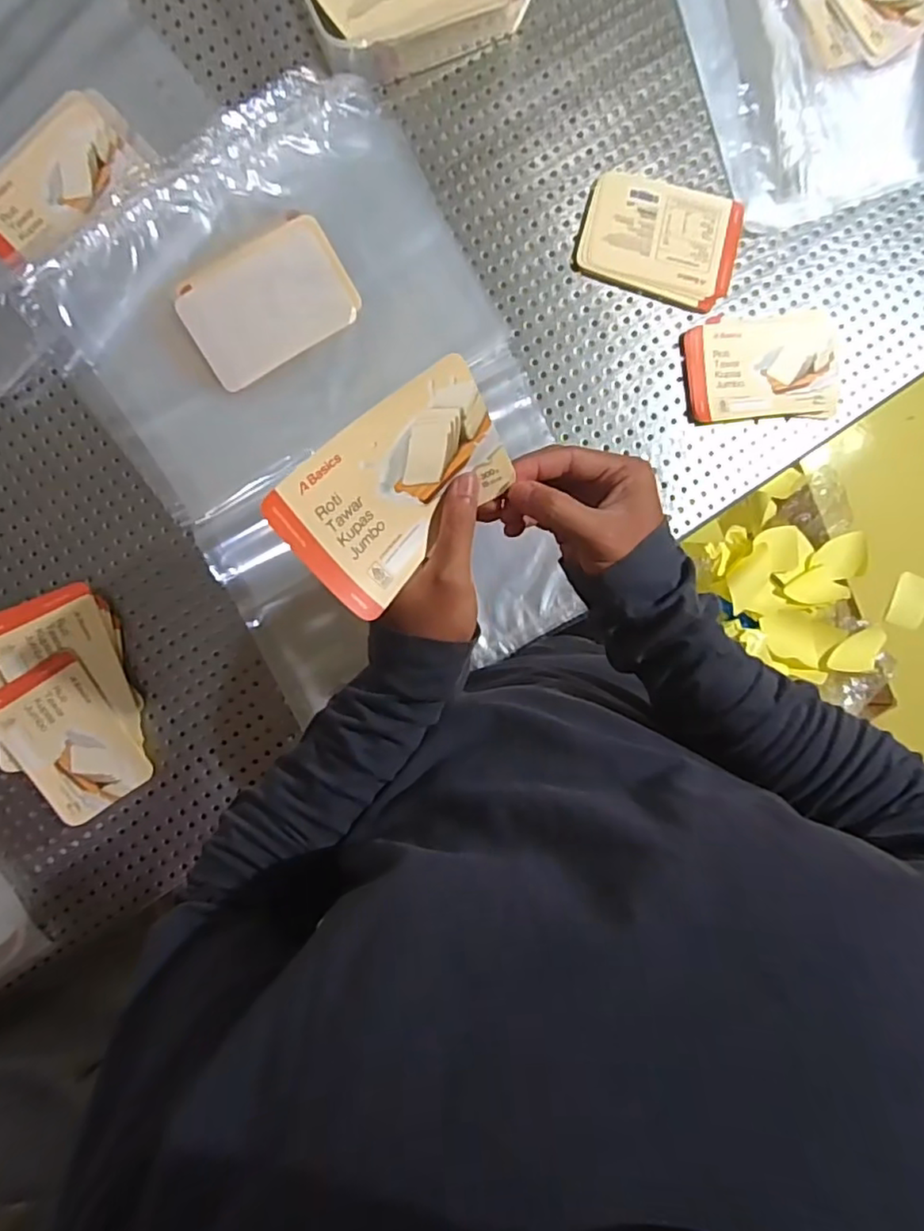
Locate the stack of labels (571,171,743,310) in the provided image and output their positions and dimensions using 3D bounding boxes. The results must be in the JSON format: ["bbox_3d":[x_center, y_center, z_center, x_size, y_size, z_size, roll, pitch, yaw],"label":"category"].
[{"bbox_3d":[0.177,-0.336,0.559,0.138,0.009,0.094,15,95,-5],"label":"stack of labels"}]

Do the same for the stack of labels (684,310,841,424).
[{"bbox_3d":[0.276,-0.226,0.574,0.146,0.017,0.094,-7,96,-3],"label":"stack of labels"}]

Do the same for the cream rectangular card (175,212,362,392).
[{"bbox_3d":[-0.162,-0.261,0.523,0.135,0.010,0.094,-31,97,0],"label":"cream rectangular card"}]

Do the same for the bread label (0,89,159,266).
[{"bbox_3d":[-0.334,-0.358,0.517,0.150,0.007,0.084,-44,95,-4],"label":"bread label"}]

